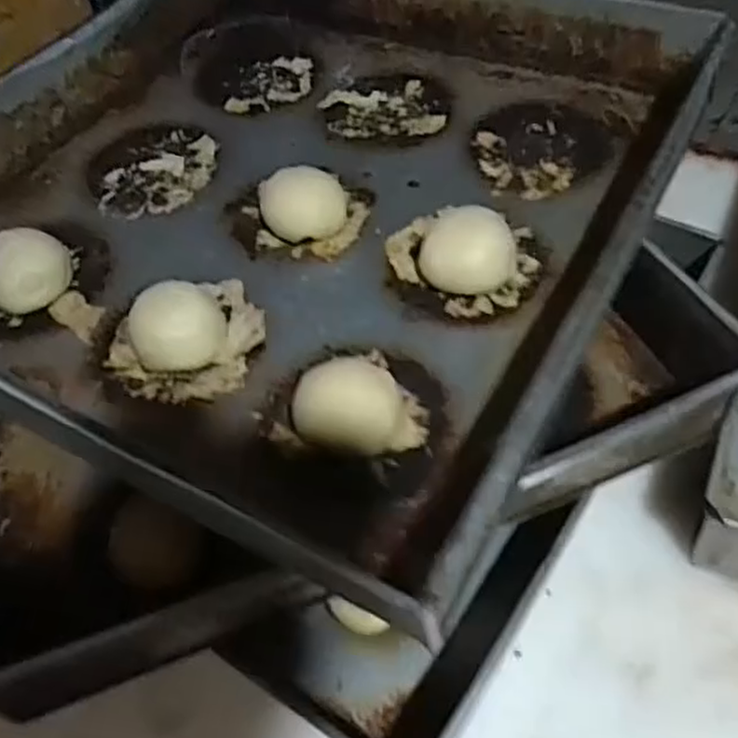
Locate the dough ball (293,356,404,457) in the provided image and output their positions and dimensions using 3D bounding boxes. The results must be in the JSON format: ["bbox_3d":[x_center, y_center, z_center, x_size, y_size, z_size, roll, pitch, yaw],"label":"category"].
[{"bbox_3d":[-0.009,0.020,0.341,0.049,0.040,0.041,-11,53,-4],"label":"dough ball"}]

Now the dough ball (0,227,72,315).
[{"bbox_3d":[-0.198,-0.058,0.425,0.050,0.034,0.045,-34,57,-20],"label":"dough ball"}]

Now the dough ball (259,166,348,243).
[{"bbox_3d":[-0.039,-0.097,0.442,0.049,0.031,0.044,-12,53,-4],"label":"dough ball"}]

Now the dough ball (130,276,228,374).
[{"bbox_3d":[-0.101,-0.023,0.385,0.049,0.037,0.041,-24,54,-13],"label":"dough ball"}]

